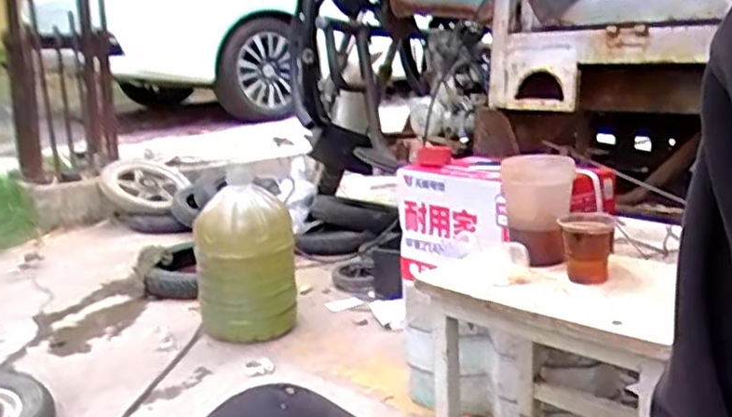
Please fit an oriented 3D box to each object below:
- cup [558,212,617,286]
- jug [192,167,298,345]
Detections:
[{"bbox_3d":[0.261,0.046,0.835,0.060,0.074,0.052,3,13,16],"label":"cup"},{"bbox_3d":[-0.279,0.103,1.605,0.216,0.310,0.180,-5,13,-14],"label":"jug"}]

